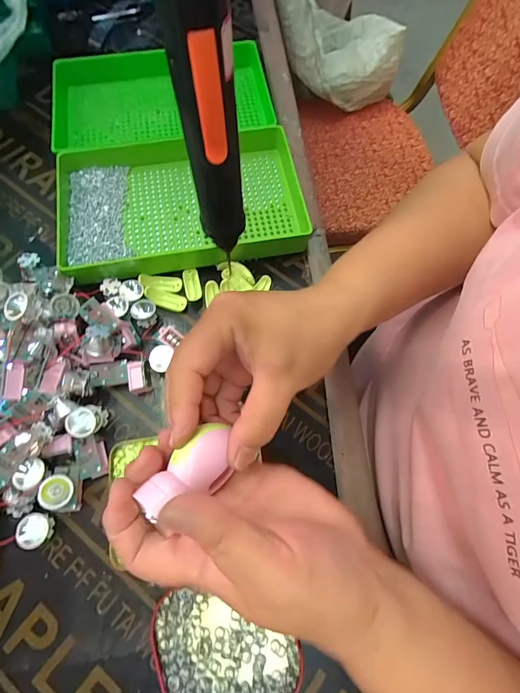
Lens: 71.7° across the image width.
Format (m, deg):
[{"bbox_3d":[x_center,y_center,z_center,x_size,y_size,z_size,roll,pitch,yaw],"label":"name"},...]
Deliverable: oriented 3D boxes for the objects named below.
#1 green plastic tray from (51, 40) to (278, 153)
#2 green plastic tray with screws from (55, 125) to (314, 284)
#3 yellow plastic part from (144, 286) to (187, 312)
[{"bbox_3d":[-0.121,-0.307,0.437,0.259,0.038,0.124,-6,69,-4],"label":"green plastic tray"},{"bbox_3d":[-0.082,-0.155,0.387,0.261,0.032,0.164,-7,69,-5],"label":"green plastic tray with screws"},{"bbox_3d":[-0.095,-0.048,0.362,0.042,0.006,0.017,20,72,-4],"label":"yellow plastic part"}]

